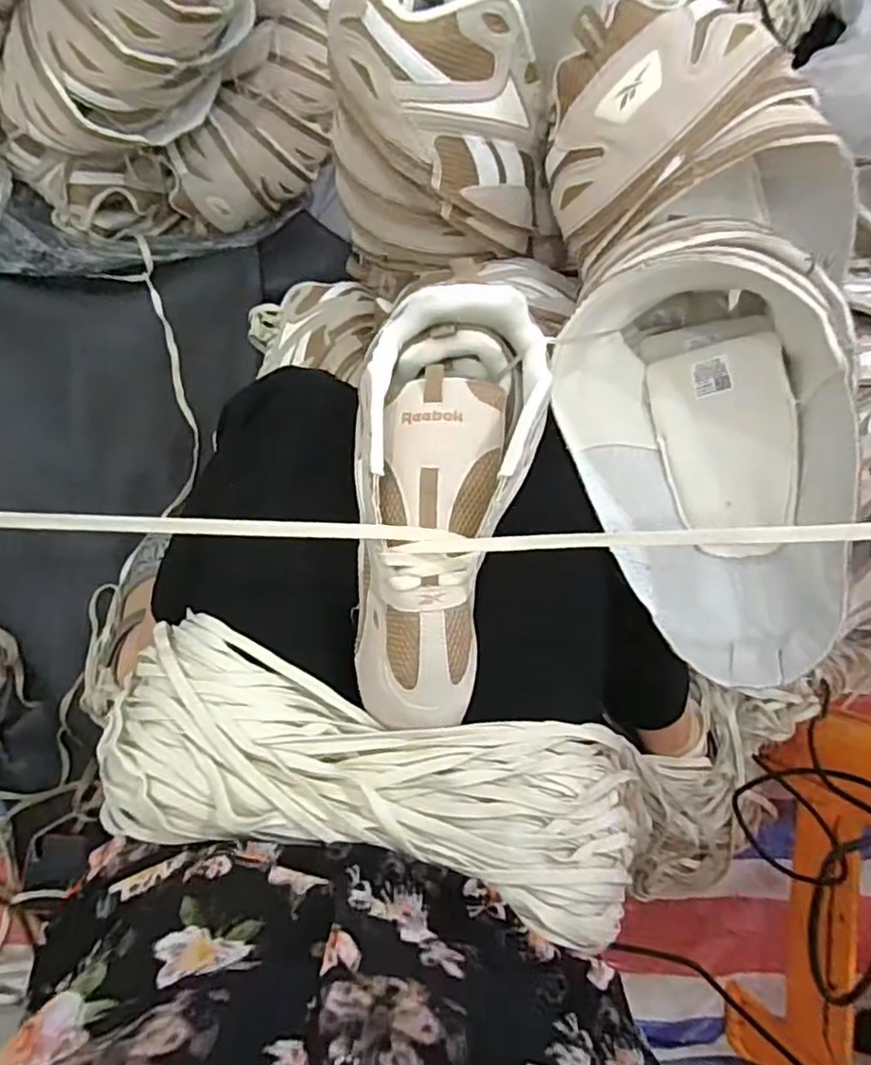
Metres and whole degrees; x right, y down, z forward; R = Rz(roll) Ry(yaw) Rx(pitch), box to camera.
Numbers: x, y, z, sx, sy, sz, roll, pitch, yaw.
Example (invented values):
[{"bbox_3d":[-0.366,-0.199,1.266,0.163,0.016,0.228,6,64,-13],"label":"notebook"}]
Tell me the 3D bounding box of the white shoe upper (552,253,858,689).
[{"bbox_3d":[0.178,-0.045,0.412,0.158,0.138,0.278,-10,82,-3],"label":"white shoe upper"}]

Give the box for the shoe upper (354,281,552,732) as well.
[{"bbox_3d":[0.001,-0.015,0.398,0.101,0.075,0.261,9,87,0],"label":"shoe upper"}]

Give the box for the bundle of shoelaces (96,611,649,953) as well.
[{"bbox_3d":[-0.036,0.154,0.397,0.344,0.051,0.128,15,82,0],"label":"bundle of shoelaces"}]

